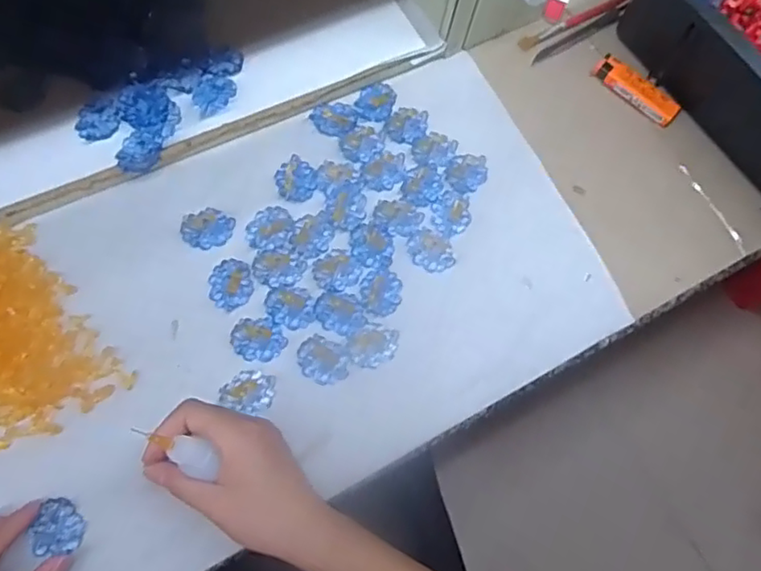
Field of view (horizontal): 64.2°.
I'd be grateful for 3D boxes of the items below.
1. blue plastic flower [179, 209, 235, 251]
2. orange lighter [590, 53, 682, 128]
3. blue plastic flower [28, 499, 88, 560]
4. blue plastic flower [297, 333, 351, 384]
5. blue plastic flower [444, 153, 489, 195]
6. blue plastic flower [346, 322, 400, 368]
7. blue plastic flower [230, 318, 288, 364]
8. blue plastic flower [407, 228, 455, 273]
[{"bbox_3d":[-0.130,-0.043,0.457,0.038,0.005,0.031,-21,72,-10],"label":"blue plastic flower"},{"bbox_3d":[0.225,-0.171,0.534,0.080,0.008,0.027,38,92,6],"label":"orange lighter"},{"bbox_3d":[-0.196,0.148,0.372,0.028,0.004,0.032,22,62,-30],"label":"blue plastic flower"},{"bbox_3d":[-0.041,0.054,0.435,0.038,0.005,0.031,21,70,6],"label":"blue plastic flower"},{"bbox_3d":[0.071,-0.093,0.495,0.039,0.004,0.030,-41,76,-15],"label":"blue plastic flower"},{"bbox_3d":[-0.006,0.042,0.441,0.039,0.004,0.030,-34,74,-13],"label":"blue plastic flower"},{"bbox_3d":[-0.087,0.039,0.433,0.037,0.005,0.031,-1,70,-2],"label":"blue plastic flower"},{"bbox_3d":[0.040,-0.026,0.470,0.038,0.004,0.030,26,71,7],"label":"blue plastic flower"}]

